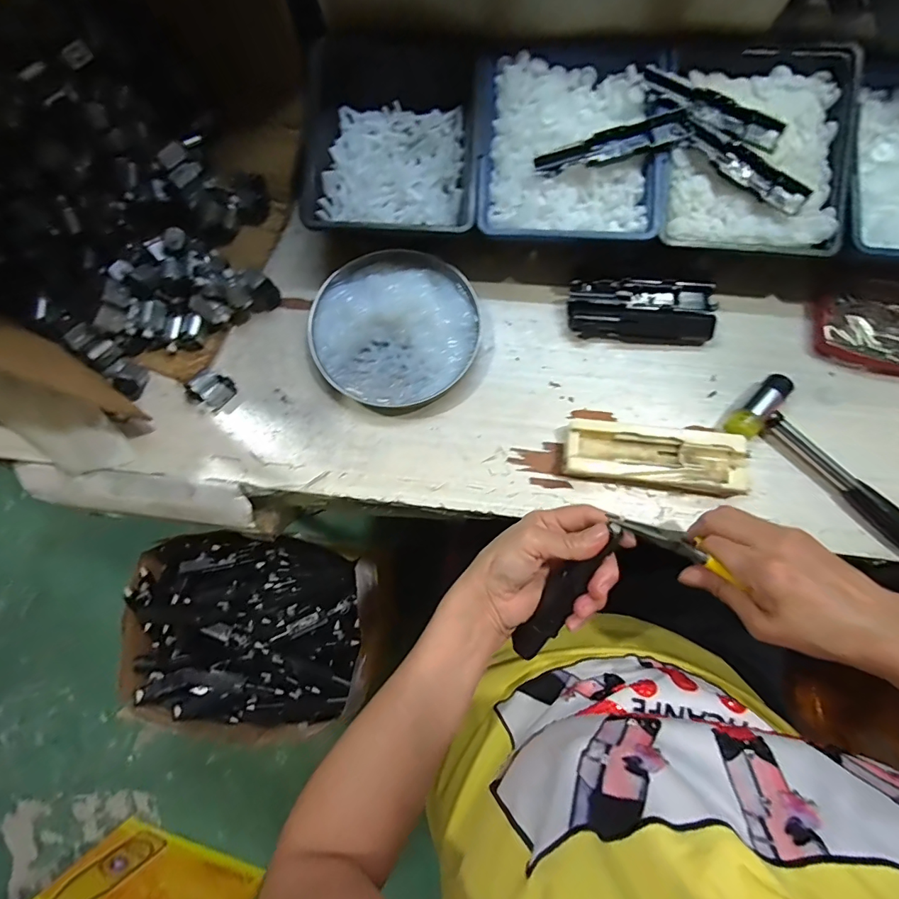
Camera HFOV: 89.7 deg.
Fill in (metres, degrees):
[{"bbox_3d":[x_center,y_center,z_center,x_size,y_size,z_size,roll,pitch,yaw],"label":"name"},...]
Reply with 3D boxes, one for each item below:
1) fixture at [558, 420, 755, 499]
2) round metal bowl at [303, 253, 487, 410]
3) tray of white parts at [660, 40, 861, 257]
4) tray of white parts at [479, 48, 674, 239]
[{"bbox_3d":[0.167,0.007,0.364,0.145,0.022,0.046,8,79,2],"label":"fixture"},{"bbox_3d":[-0.047,-0.107,0.393,0.143,0.025,0.135,-17,79,-3],"label":"round metal bowl"},{"bbox_3d":[0.246,-0.238,0.362,0.141,0.040,0.156,7,79,2],"label":"tray of white parts"},{"bbox_3d":[0.098,-0.250,0.384,0.144,0.050,0.167,1,79,1],"label":"tray of white parts"}]

